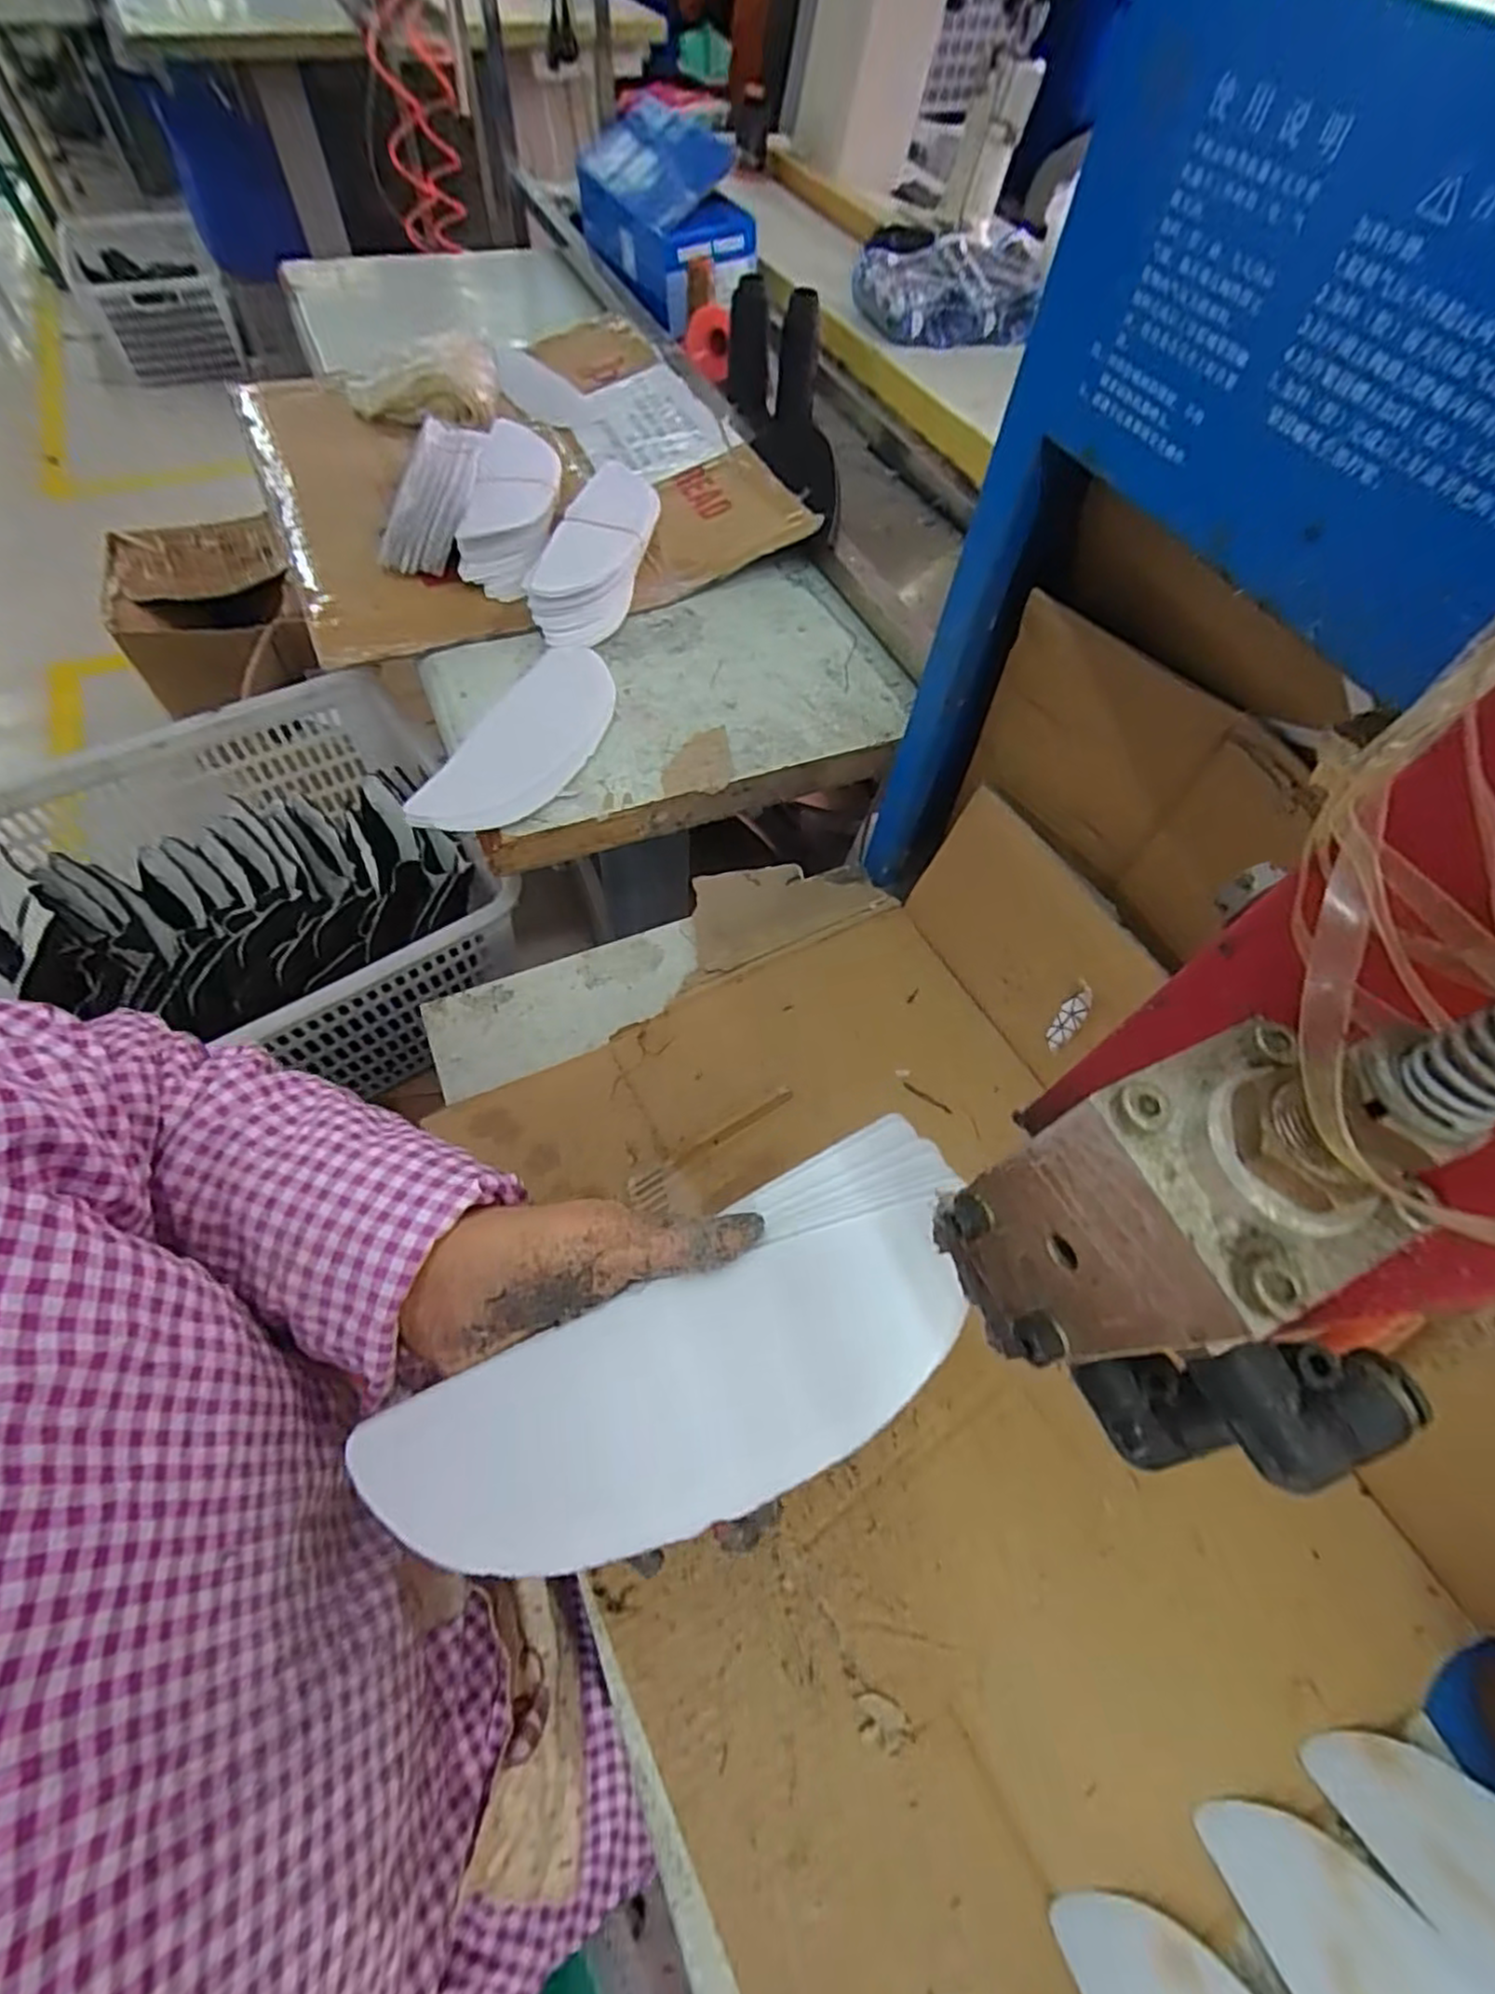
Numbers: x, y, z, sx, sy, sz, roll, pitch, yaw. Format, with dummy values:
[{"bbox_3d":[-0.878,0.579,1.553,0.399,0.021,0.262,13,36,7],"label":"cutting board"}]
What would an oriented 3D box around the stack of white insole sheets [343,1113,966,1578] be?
[{"bbox_3d":[-0.018,0.128,0.250,0.218,0.009,0.085,-27,65,-7],"label":"stack of white insole sheets"}]

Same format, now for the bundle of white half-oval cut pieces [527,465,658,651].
[{"bbox_3d":[-0.132,-0.426,0.682,0.083,0.050,0.247,16,64,3],"label":"bundle of white half-oval cut pieces"}]

